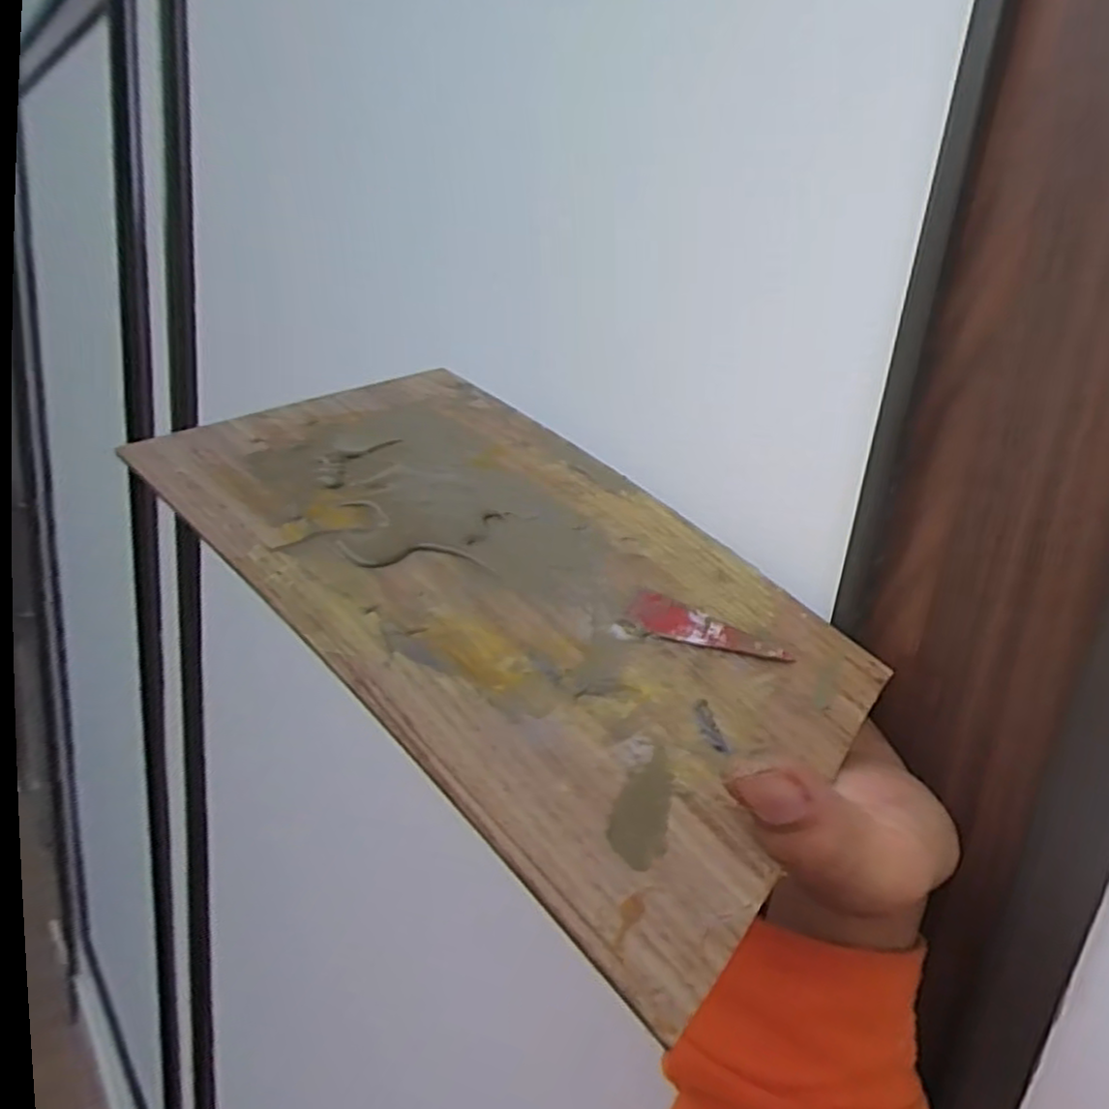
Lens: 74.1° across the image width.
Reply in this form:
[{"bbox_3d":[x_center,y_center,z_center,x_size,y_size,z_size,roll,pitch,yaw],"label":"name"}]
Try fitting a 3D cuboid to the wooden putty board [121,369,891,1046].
[{"bbox_3d":[-0.016,0.003,0.254,0.239,0.009,0.150,37,42,23],"label":"wooden putty board"}]

